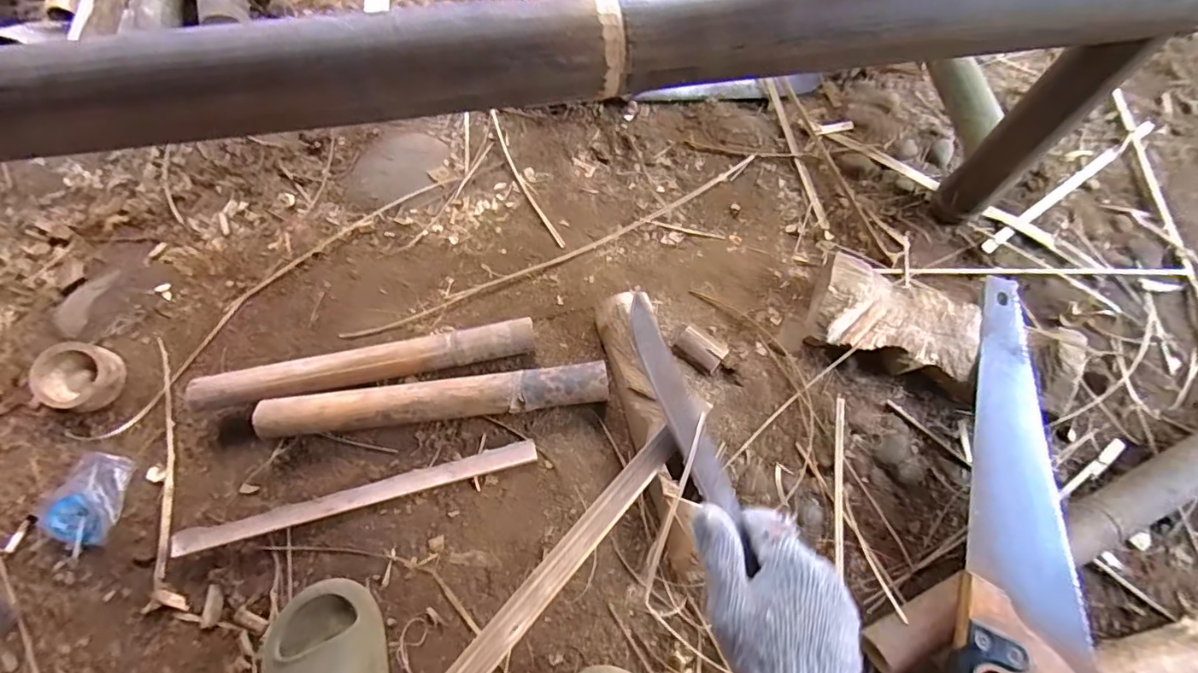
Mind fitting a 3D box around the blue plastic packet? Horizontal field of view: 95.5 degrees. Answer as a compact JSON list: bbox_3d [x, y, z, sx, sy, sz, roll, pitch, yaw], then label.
[{"bbox_3d":[-0.553,0.172,0.586,0.075,0.028,0.089,14,71,6],"label":"blue plastic packet"}]

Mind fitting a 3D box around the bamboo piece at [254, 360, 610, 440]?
[{"bbox_3d":[-0.180,0.070,0.619,0.378,0.053,0.052,-7,70,-2],"label":"bamboo piece"}]

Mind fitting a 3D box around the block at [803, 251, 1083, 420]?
[{"bbox_3d":[0.398,0.001,0.637,0.283,0.056,0.105,22,72,9],"label":"block"}]

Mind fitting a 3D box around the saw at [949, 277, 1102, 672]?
[{"bbox_3d":[0.441,0.162,0.551,0.122,0.022,0.495,19,65,11],"label":"saw"}]

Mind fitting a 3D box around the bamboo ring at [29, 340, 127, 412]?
[{"bbox_3d":[-0.608,0.048,0.637,0.074,0.044,0.076,0,70,1],"label":"bamboo ring"}]

